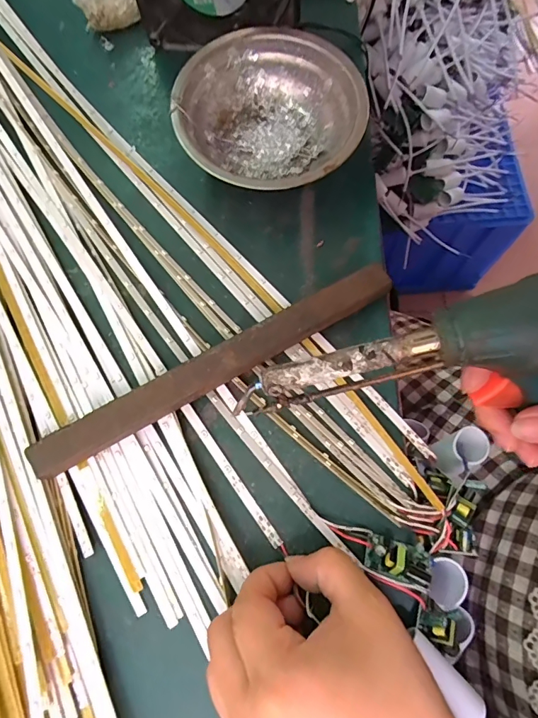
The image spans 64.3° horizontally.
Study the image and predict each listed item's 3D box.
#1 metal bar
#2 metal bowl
[{"bbox_3d":[-0.030,0.005,0.262,0.231,0.020,0.021,-29,75,-7],"label":"metal bar"},{"bbox_3d":[0.002,-0.164,0.302,0.121,0.043,0.124,0,73,1],"label":"metal bowl"}]

